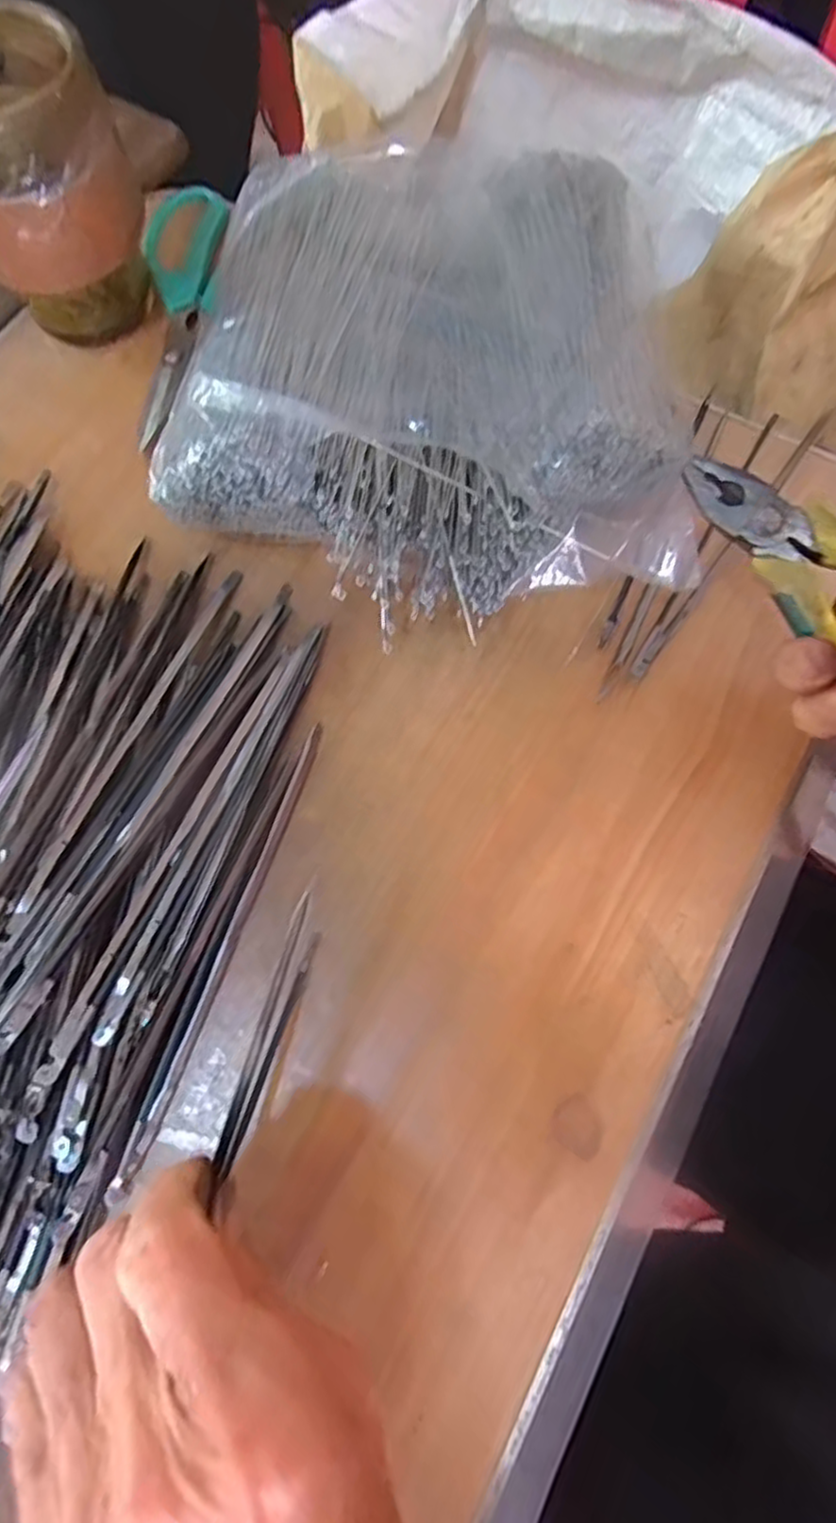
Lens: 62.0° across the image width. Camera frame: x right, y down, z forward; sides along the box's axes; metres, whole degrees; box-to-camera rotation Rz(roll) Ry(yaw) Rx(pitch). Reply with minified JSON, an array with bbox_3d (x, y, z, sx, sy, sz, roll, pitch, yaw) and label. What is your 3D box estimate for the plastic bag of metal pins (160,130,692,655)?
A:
[{"bbox_3d":[0.000,-0.176,0.324,0.227,0.064,0.229,-3,72,-1],"label":"plastic bag of metal pins"}]

